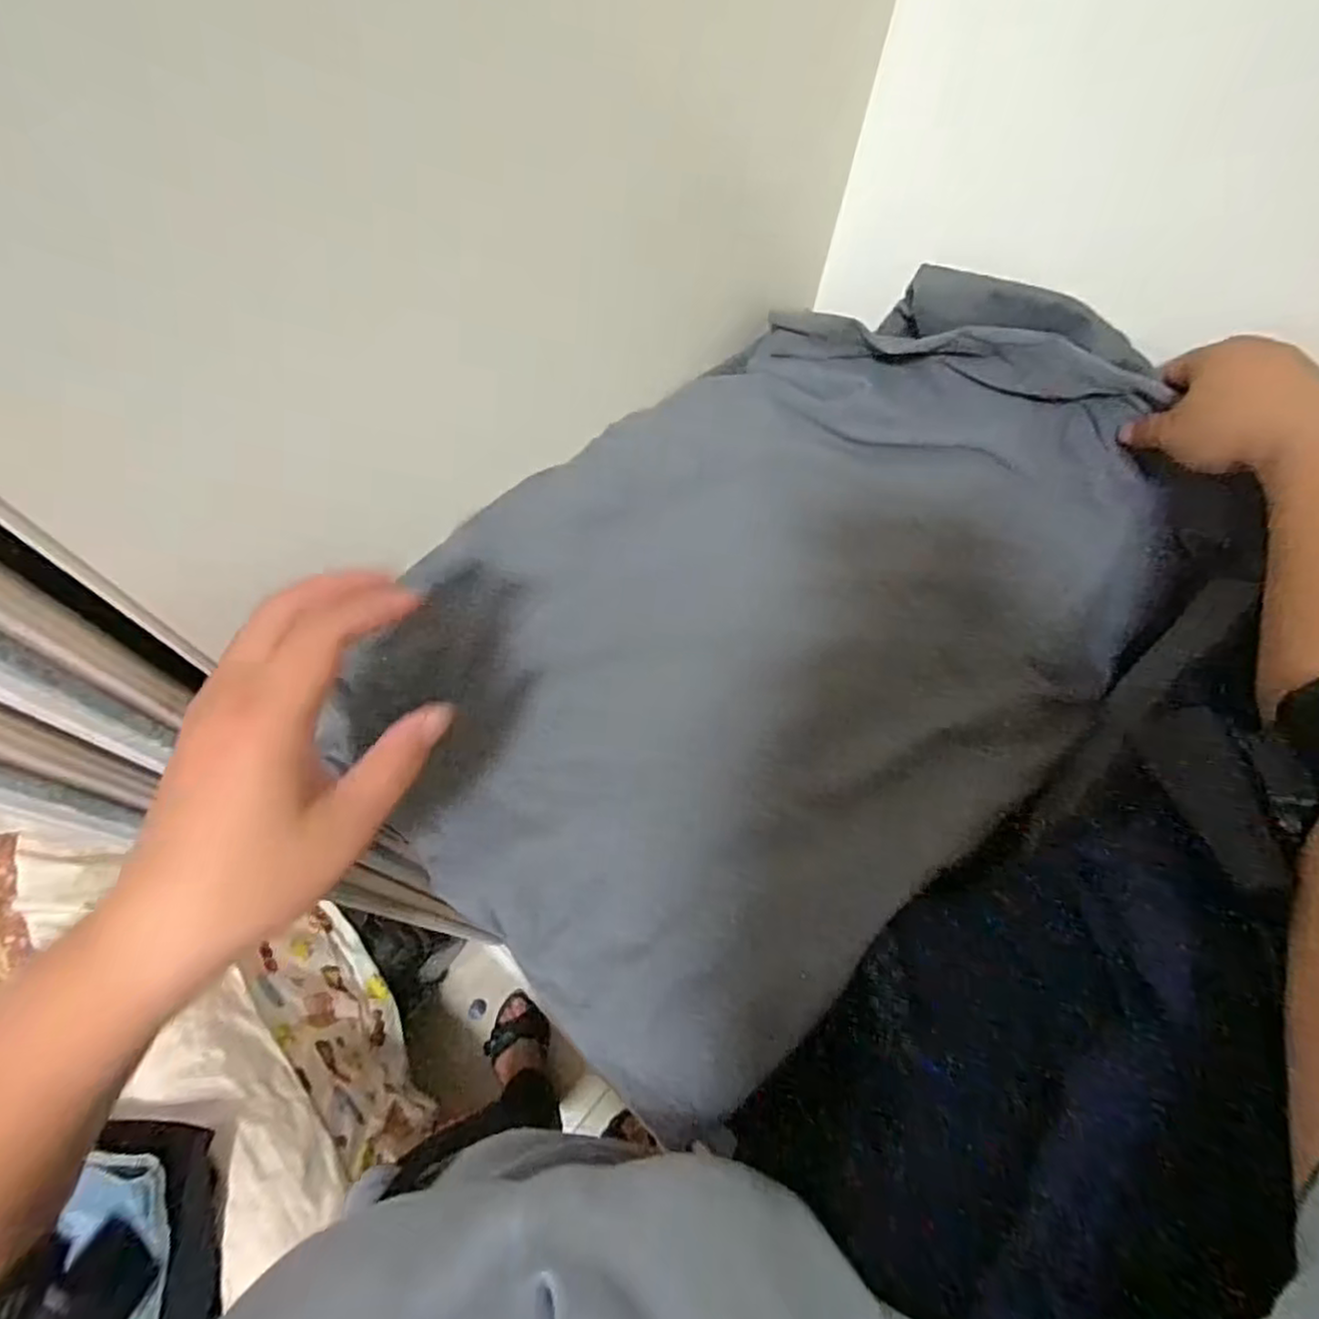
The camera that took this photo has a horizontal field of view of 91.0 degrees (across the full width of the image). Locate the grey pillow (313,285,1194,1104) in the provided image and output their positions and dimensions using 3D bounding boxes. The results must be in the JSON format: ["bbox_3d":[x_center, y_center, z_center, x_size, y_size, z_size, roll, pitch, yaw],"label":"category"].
[{"bbox_3d":[0.074,-0.041,0.365,0.302,0.084,0.470,40,69,17],"label":"grey pillow"}]

